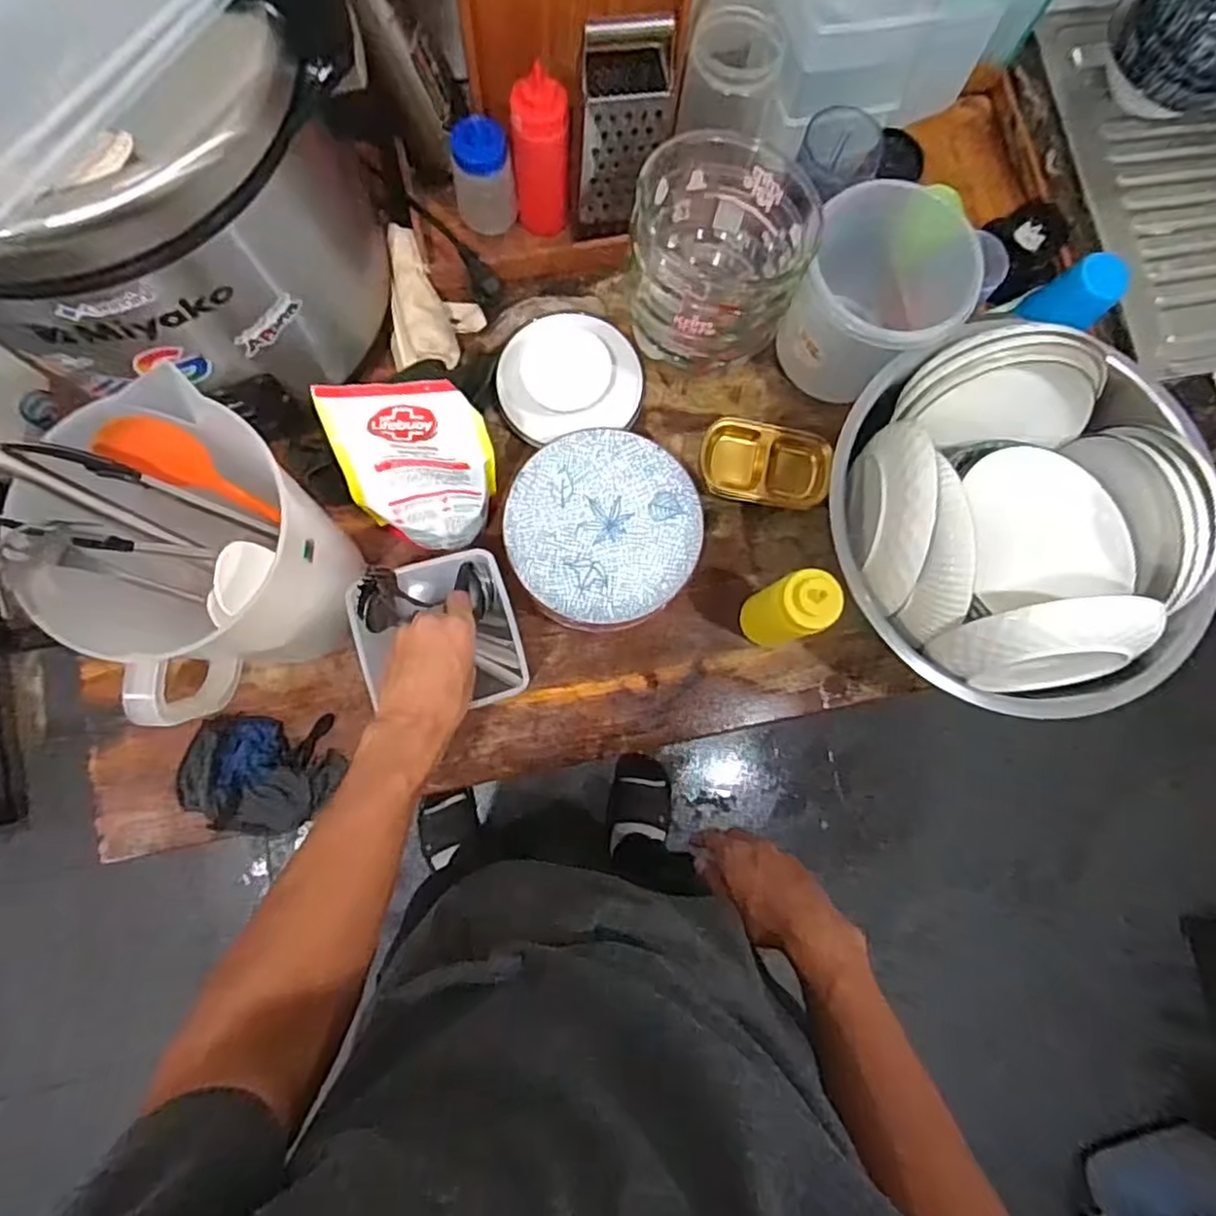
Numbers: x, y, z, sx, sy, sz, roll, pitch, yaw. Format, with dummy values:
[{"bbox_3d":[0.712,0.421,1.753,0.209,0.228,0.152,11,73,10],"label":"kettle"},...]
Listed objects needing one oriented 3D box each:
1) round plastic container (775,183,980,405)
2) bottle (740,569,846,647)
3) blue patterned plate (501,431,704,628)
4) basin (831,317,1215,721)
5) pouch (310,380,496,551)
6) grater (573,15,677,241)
[{"bbox_3d":[0.278,-0.325,0.747,0.160,0.170,0.166,1,81,-3],"label":"round plastic container"},{"bbox_3d":[0.177,0.003,0.692,0.049,0.171,0.057,-24,83,-7],"label":"bottle"},{"bbox_3d":[-0.004,-0.080,0.714,0.191,0.028,0.199,1,81,-3],"label":"blue patterned plate"},{"bbox_3d":[0.392,-0.081,0.690,0.365,0.179,0.319,45,81,4],"label":"basin"},{"bbox_3d":[-0.177,-0.123,0.675,0.153,0.212,0.050,2,49,16],"label":"pouch"},{"bbox_3d":[0.014,-0.490,0.716,0.091,0.224,0.076,-1,74,-4],"label":"grater"}]

